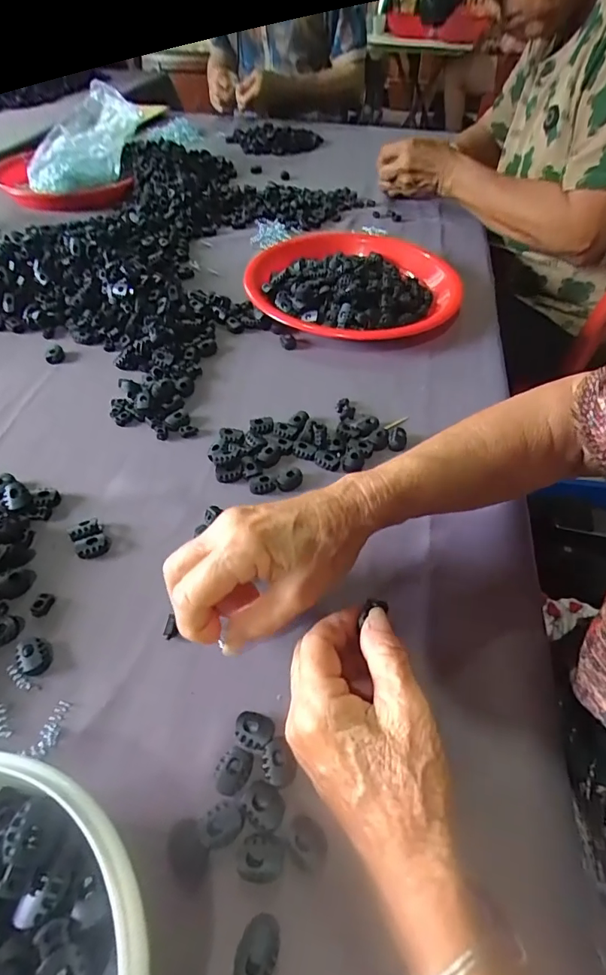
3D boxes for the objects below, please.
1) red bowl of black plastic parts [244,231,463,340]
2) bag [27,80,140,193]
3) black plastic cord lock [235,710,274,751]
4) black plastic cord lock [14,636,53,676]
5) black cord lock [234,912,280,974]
[{"bbox_3d":[0.064,-0.256,0.582,0.245,0.047,0.252,2,49,-2],"label":"red bowl of black plastic parts"},{"bbox_3d":[-0.346,-0.549,0.757,0.107,0.076,0.236,13,64,8],"label":"bag"},{"bbox_3d":[-0.028,0.136,0.262,0.021,0.004,0.019,9,49,4],"label":"black plastic cord lock"},{"bbox_3d":[-0.165,0.102,0.285,0.020,0.008,0.023,-8,50,-11],"label":"black plastic cord lock"},{"bbox_3d":[-0.020,0.204,0.205,0.017,0.004,0.025,13,50,8],"label":"black cord lock"}]

